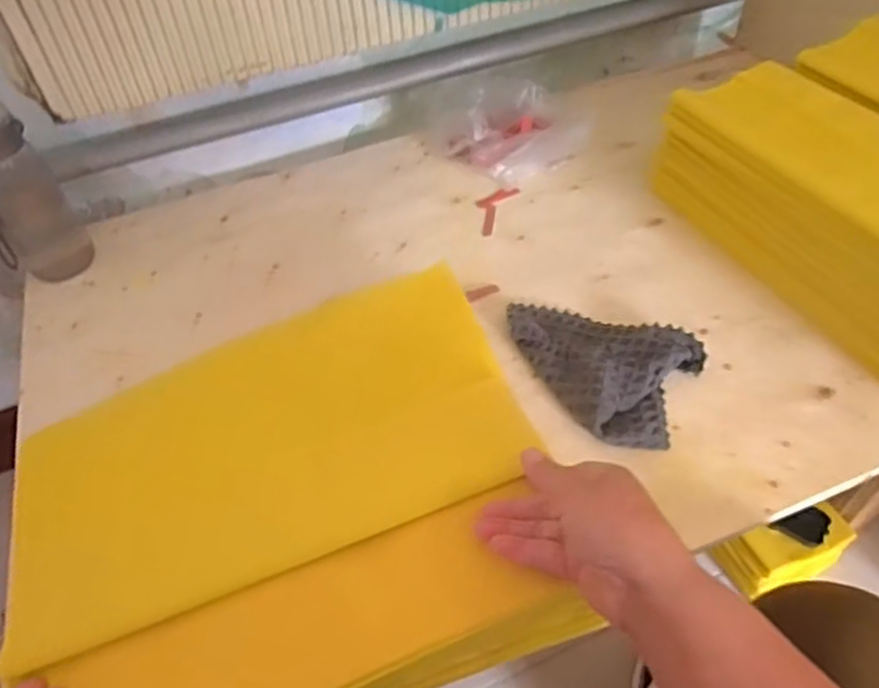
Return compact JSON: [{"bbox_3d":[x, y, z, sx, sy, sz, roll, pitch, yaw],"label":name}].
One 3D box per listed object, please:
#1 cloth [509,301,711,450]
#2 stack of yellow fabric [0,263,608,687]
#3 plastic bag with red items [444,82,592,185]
[{"bbox_3d":[0.125,0.018,0.576,0.164,0.034,0.126,22,53,23],"label":"cloth"},{"bbox_3d":[-0.105,0.107,0.473,0.356,0.063,0.288,-18,49,-11],"label":"stack of yellow fabric"},{"bbox_3d":[0.101,-0.239,0.783,0.148,0.070,0.123,-23,50,-15],"label":"plastic bag with red items"}]

